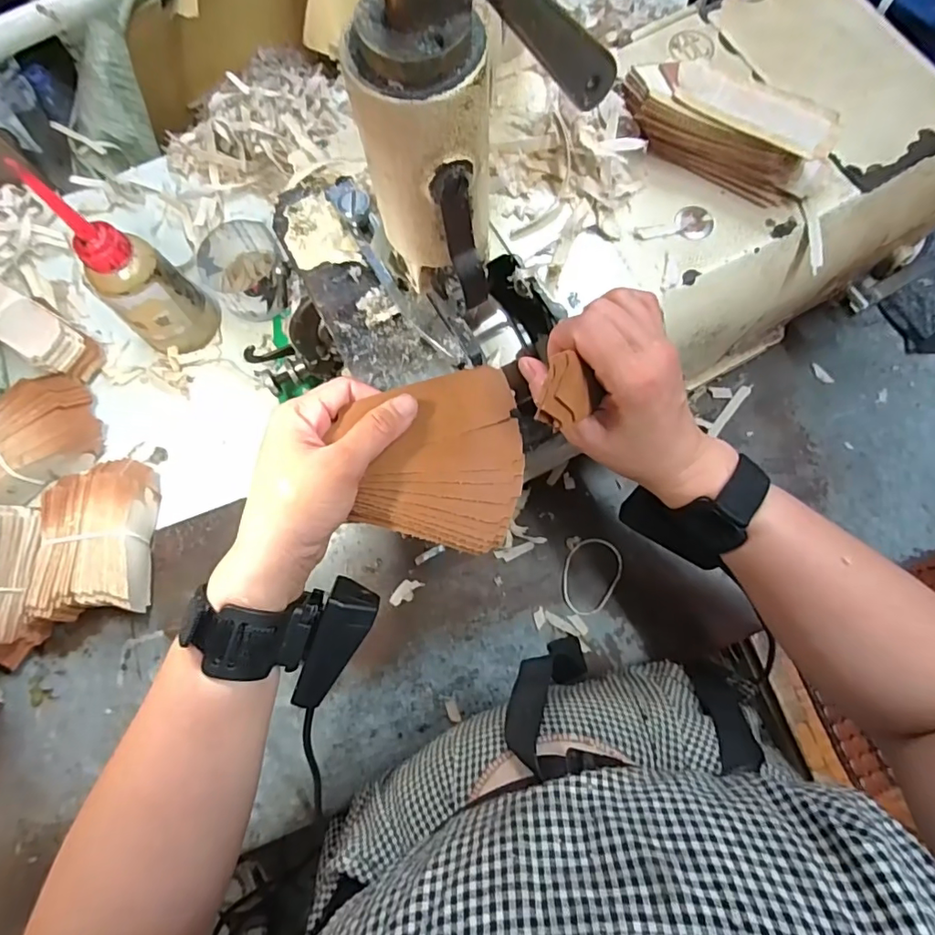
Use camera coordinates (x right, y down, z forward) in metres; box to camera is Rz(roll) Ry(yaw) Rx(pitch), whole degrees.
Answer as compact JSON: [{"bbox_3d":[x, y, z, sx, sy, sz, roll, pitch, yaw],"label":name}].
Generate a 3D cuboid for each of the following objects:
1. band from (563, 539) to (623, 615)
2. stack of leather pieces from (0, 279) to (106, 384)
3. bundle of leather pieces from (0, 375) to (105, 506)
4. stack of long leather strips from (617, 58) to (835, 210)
[{"bbox_3d":[0.099,0.087,0.427,0.045,0.004,0.062,30,80,8],"label":"band"},{"bbox_3d":[-0.374,-0.121,0.449,0.117,0.059,0.044,31,80,8],"label":"stack of leather pieces"},{"bbox_3d":[-0.362,-0.018,0.440,0.116,0.048,0.074,-39,79,-6],"label":"bundle of leather pieces"},{"bbox_3d":[0.161,-0.214,0.334,0.131,0.040,0.045,29,80,8],"label":"stack of long leather strips"}]

